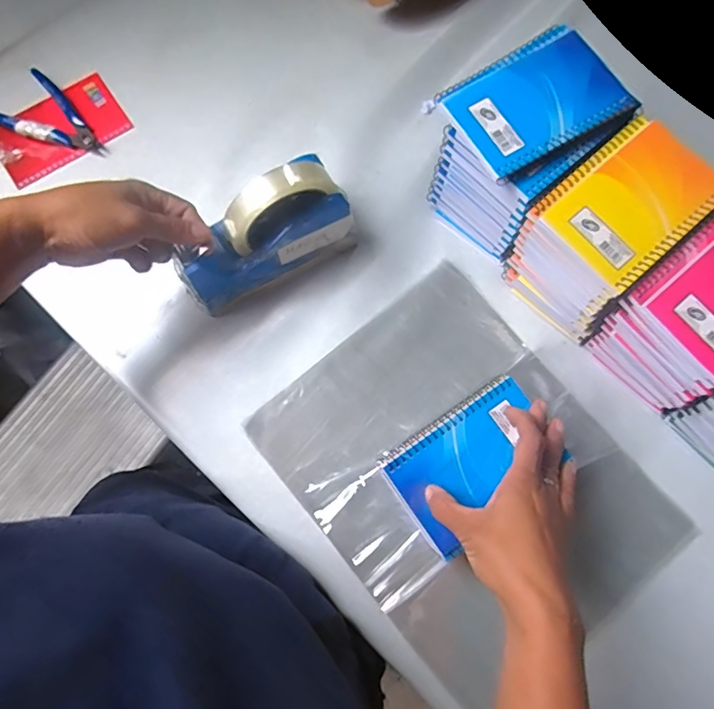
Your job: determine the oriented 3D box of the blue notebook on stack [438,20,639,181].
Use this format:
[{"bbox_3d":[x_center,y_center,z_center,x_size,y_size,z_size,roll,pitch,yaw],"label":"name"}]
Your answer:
[{"bbox_3d":[0.143,-0.203,0.390,0.134,0.011,0.092,-33,81,-6],"label":"blue notebook on stack"}]

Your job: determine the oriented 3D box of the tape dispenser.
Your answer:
[{"bbox_3d":[-0.078,-0.102,0.424,0.152,0.116,0.051,-27,80,-5],"label":"tape dispenser"}]

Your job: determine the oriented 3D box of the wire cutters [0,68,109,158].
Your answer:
[{"bbox_3d":[-0.309,-0.236,0.502,0.113,0.014,0.068,36,81,8],"label":"wire cutters"}]

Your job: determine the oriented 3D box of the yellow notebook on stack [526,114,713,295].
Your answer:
[{"bbox_3d":[0.210,-0.120,0.374,0.125,0.006,0.092,-41,82,-7],"label":"yellow notebook on stack"}]

